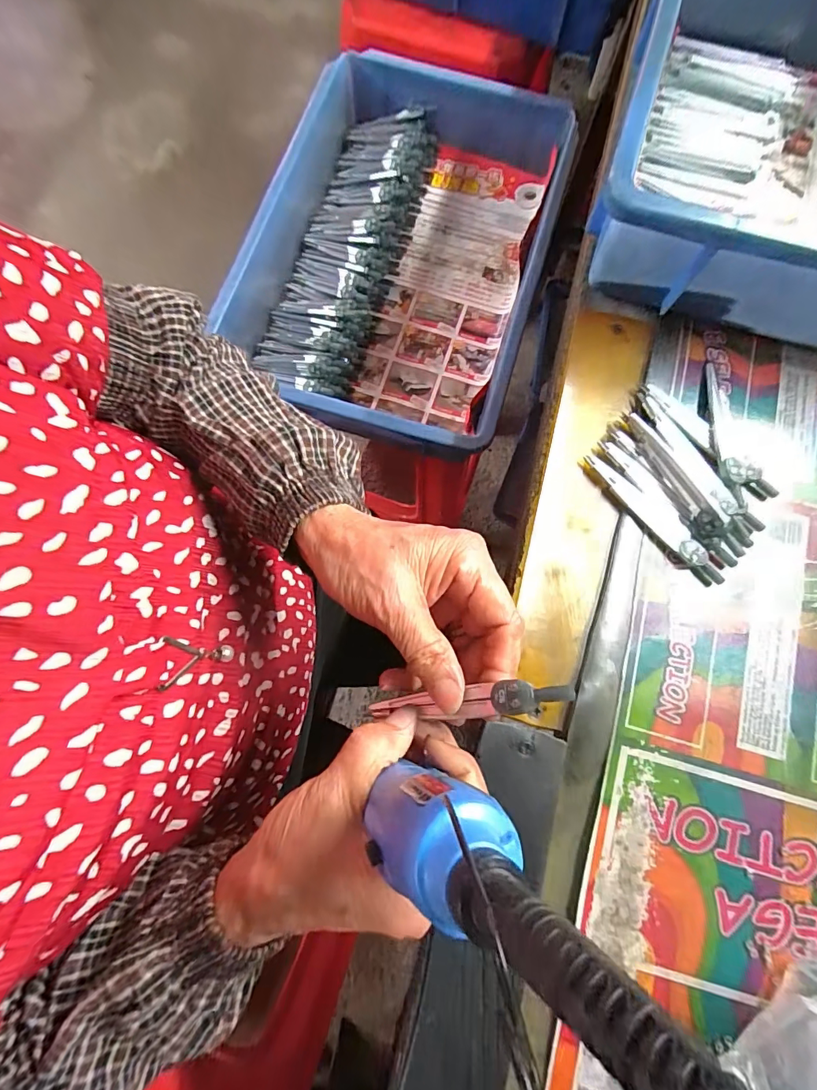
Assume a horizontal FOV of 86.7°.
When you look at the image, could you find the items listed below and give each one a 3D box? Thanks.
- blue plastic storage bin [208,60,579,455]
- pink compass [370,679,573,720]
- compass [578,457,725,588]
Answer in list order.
[{"bbox_3d":[-0.009,-0.317,0.475,0.288,0.082,0.423,19,79,3],"label":"blue plastic storage bin"},{"bbox_3d":[0.024,0.073,0.200,0.103,0.008,0.012,-17,77,33],"label":"pink compass"},{"bbox_3d":[0.156,-0.017,0.279,0.016,0.011,0.110,-42,82,-8],"label":"compass"}]

